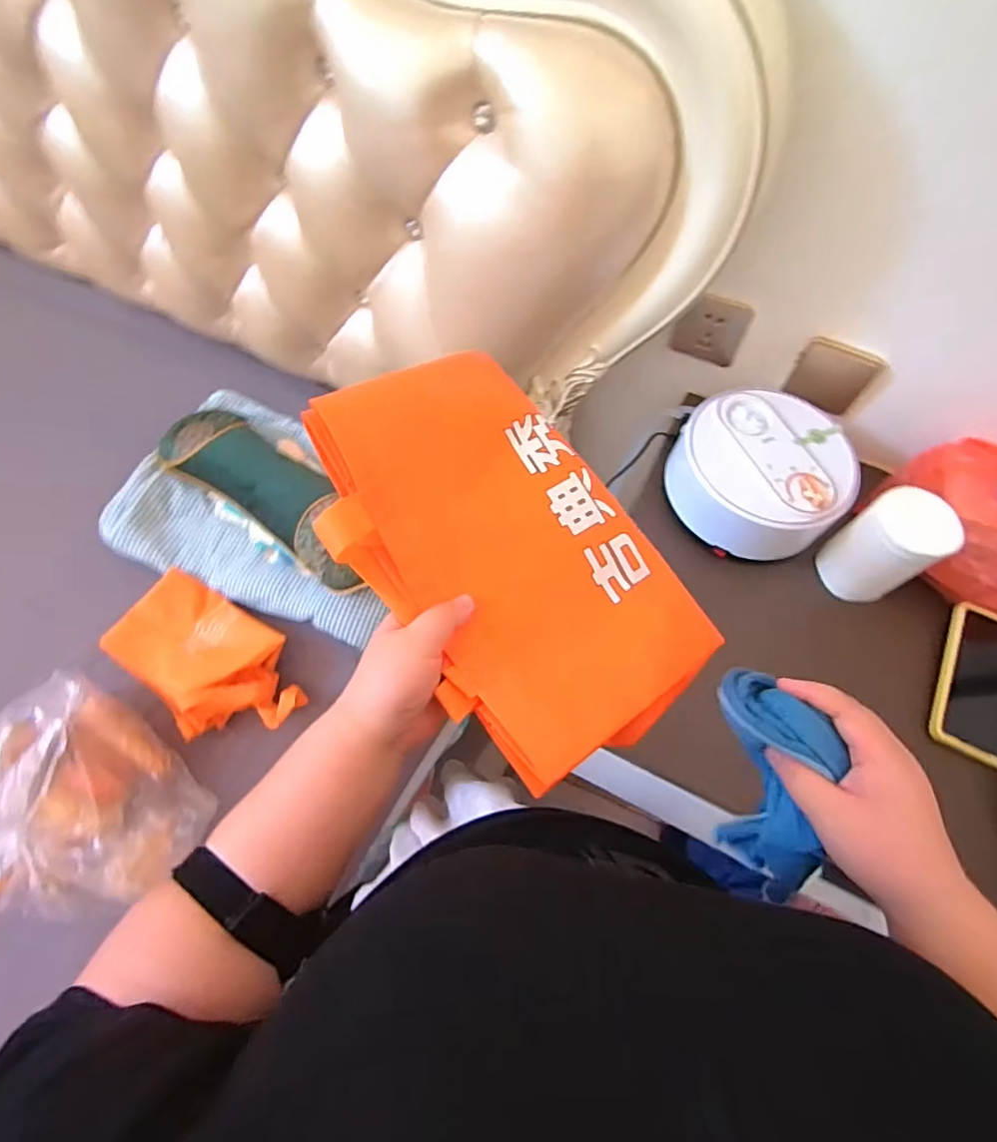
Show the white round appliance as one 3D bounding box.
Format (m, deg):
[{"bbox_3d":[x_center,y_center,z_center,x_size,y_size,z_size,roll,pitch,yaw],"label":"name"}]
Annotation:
[{"bbox_3d":[0.313,-0.119,0.697,0.200,0.085,0.191,2,63,-3],"label":"white round appliance"}]

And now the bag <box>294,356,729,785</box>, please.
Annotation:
[{"bbox_3d":[0.013,-0.009,0.380,0.183,0.030,0.284,-40,93,-25],"label":"bag"}]

